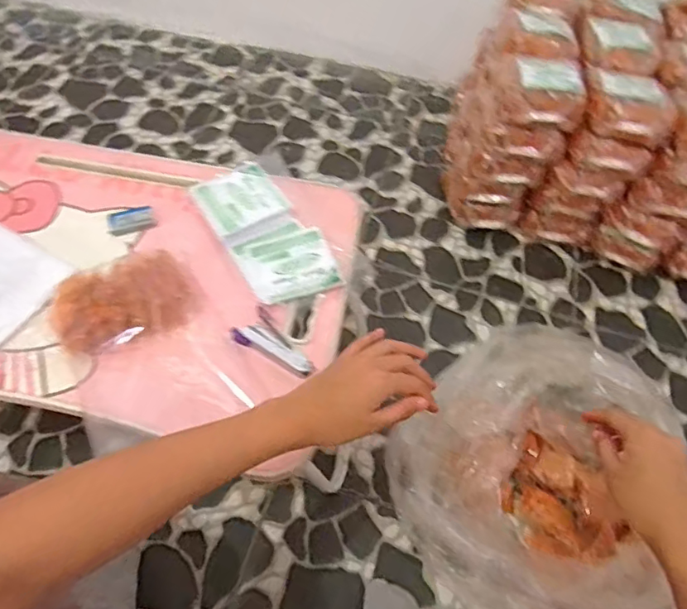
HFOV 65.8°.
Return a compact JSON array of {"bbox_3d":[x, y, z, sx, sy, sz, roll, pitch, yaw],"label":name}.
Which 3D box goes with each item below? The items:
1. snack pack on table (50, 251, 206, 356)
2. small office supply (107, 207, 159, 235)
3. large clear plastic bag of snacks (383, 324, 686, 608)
[{"bbox_3d":[-0.228,-0.003,0.560,0.146,0.054,0.086,-26,62,-21],"label":"snack pack on table"},{"bbox_3d":[-0.260,-0.103,0.651,0.054,0.019,0.026,-18,60,-17],"label":"small office supply"},{"bbox_3d":[0.228,0.197,0.676,0.318,0.166,0.314,18,56,7],"label":"large clear plastic bag of snacks"}]

